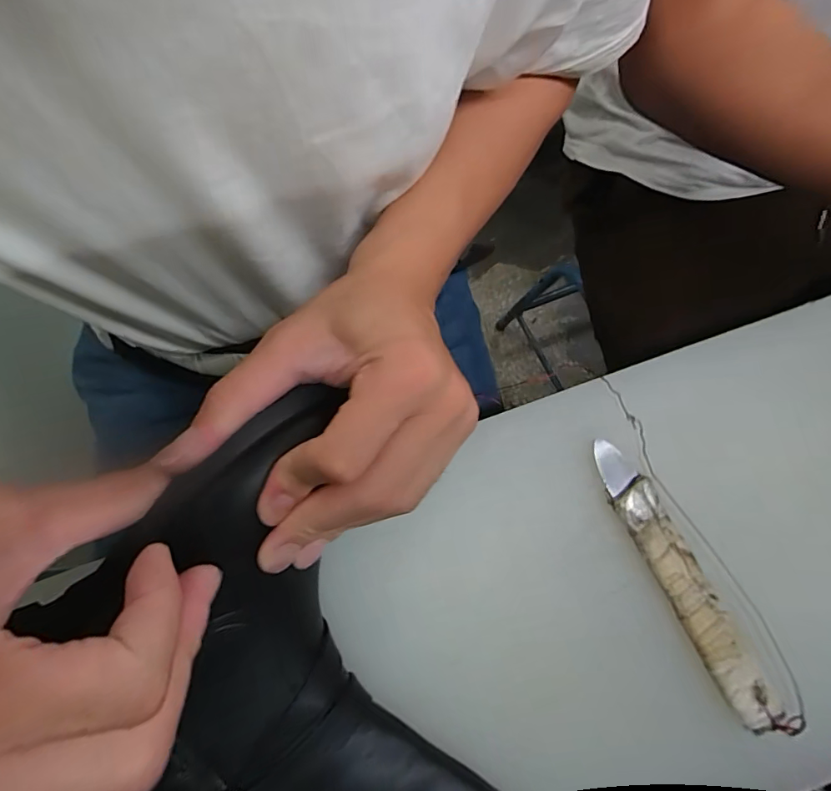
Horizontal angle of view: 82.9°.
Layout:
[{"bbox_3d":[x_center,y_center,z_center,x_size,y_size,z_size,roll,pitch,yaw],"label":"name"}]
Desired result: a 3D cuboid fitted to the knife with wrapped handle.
[{"bbox_3d":[0.150,0.102,0.267,0.024,0.009,0.166,-25,75,-8],"label":"knife with wrapped handle"}]

